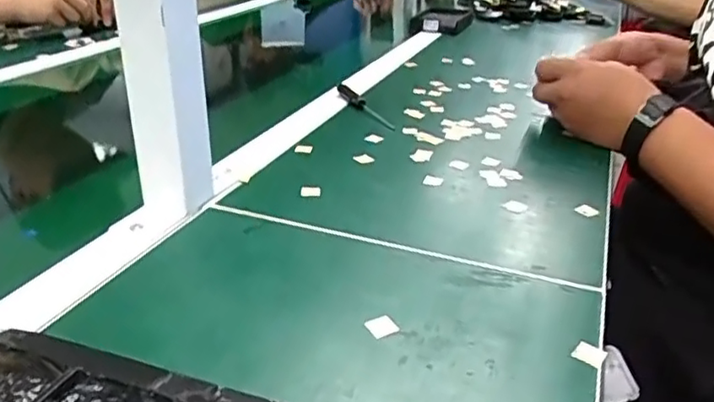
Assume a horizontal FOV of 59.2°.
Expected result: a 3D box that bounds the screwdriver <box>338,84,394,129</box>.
[{"bbox_3d":[0.007,-0.110,0.730,0.013,0.013,0.123,-11,36,-30],"label":"screwdriver"}]

